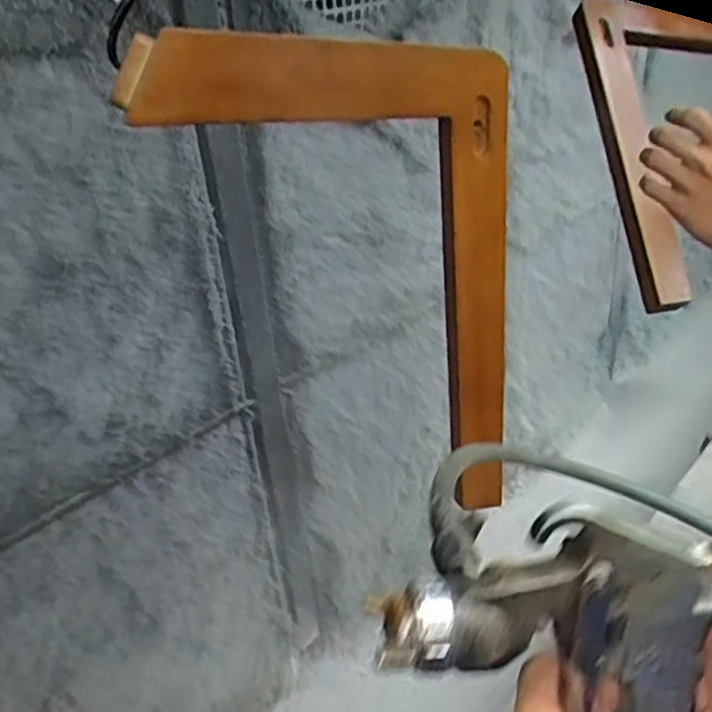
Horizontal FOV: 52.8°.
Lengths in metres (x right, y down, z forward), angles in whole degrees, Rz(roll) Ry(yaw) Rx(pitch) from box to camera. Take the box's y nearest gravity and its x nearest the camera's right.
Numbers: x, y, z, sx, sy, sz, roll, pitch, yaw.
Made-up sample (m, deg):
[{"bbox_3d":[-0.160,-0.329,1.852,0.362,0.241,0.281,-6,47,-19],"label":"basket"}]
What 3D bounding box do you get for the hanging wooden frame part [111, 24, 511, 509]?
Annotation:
[{"bbox_3d":[-0.007,-0.036,0.631,0.302,0.460,0.051,-7,29,-3],"label":"hanging wooden frame part"}]

